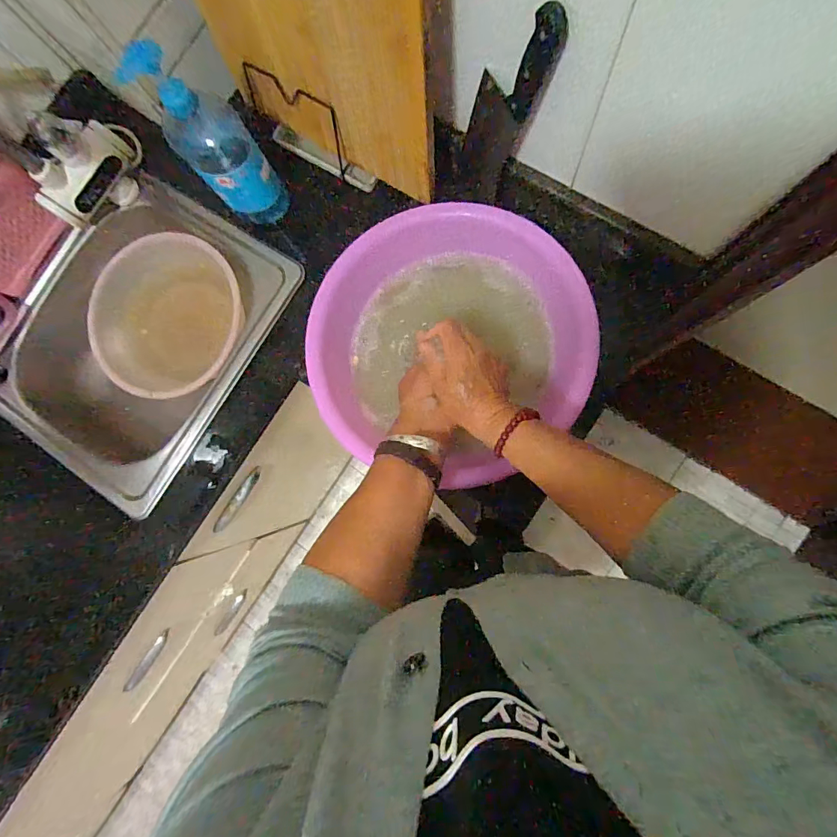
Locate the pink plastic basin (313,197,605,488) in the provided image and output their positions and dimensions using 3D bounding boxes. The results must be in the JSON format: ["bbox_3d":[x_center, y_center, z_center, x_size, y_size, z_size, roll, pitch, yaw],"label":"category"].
[{"bbox_3d":[0.039,-0.094,0.542,0.318,0.101,0.291,-1,83,7],"label":"pink plastic basin"}]

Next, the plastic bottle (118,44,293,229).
[{"bbox_3d":[-0.246,-0.336,0.544,0.081,0.239,0.078,-1,83,7],"label":"plastic bottle"}]

